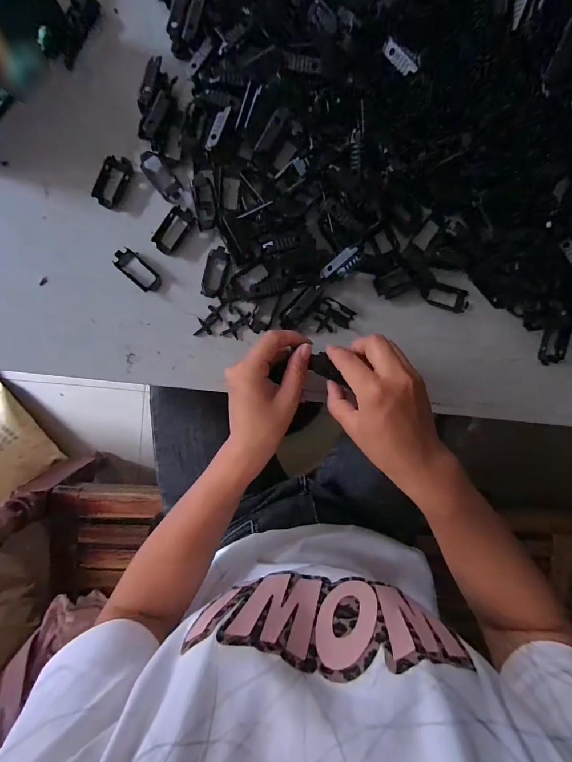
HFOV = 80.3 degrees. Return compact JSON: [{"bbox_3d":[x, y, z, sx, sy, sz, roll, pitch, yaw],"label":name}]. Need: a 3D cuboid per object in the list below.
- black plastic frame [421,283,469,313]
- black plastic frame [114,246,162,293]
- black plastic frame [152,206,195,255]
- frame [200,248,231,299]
[{"bbox_3d":[0.171,-0.090,0.362,0.051,0.004,0.025,15,92,-4],"label":"black plastic frame"},{"bbox_3d":[-0.149,-0.112,0.340,0.051,0.004,0.023,41,90,-4],"label":"black plastic frame"},{"bbox_3d":[-0.114,-0.153,0.341,0.022,0.005,0.049,34,91,-4],"label":"black plastic frame"},{"bbox_3d":[-0.071,-0.110,0.344,0.024,0.008,0.049,16,92,-4],"label":"frame"}]

